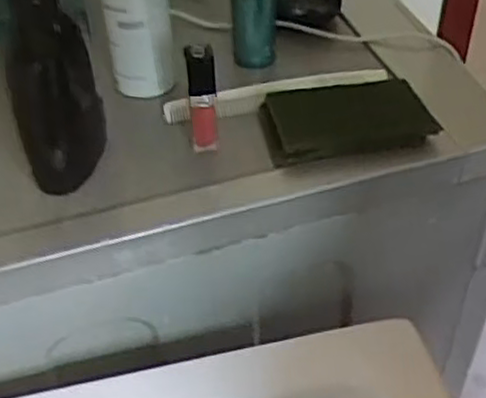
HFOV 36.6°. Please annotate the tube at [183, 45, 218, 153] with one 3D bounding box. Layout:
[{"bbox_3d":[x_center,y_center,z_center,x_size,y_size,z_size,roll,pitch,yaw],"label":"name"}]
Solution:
[{"bbox_3d":[-0.027,-0.065,0.483,0.018,0.074,0.013,0,42,0],"label":"tube"}]

